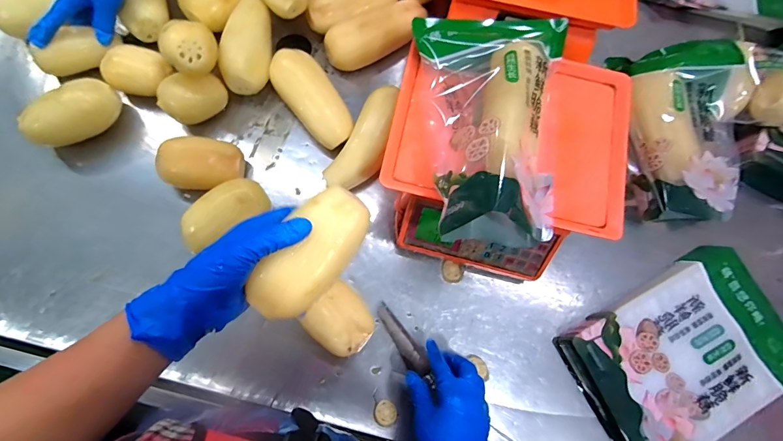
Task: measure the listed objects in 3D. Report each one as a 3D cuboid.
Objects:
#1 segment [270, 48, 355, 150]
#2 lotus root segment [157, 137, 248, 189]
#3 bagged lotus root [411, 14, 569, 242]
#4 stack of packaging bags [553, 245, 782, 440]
[{"bbox_3d":[-0.116,-0.185,0.569,0.074,0.062,0.141,-37,81,-13],"label":"segment"},{"bbox_3d":[-0.271,-0.077,0.541,0.112,0.061,0.068,3,76,-5],"label":"lotus root segment"},{"bbox_3d":[0.116,-0.126,0.421,0.176,0.082,0.286,5,76,-4],"label":"bagged lotus root"},{"bbox_3d":[0.402,0.183,0.523,0.291,0.039,0.195,-29,81,-7],"label":"stack of packaging bags"}]

